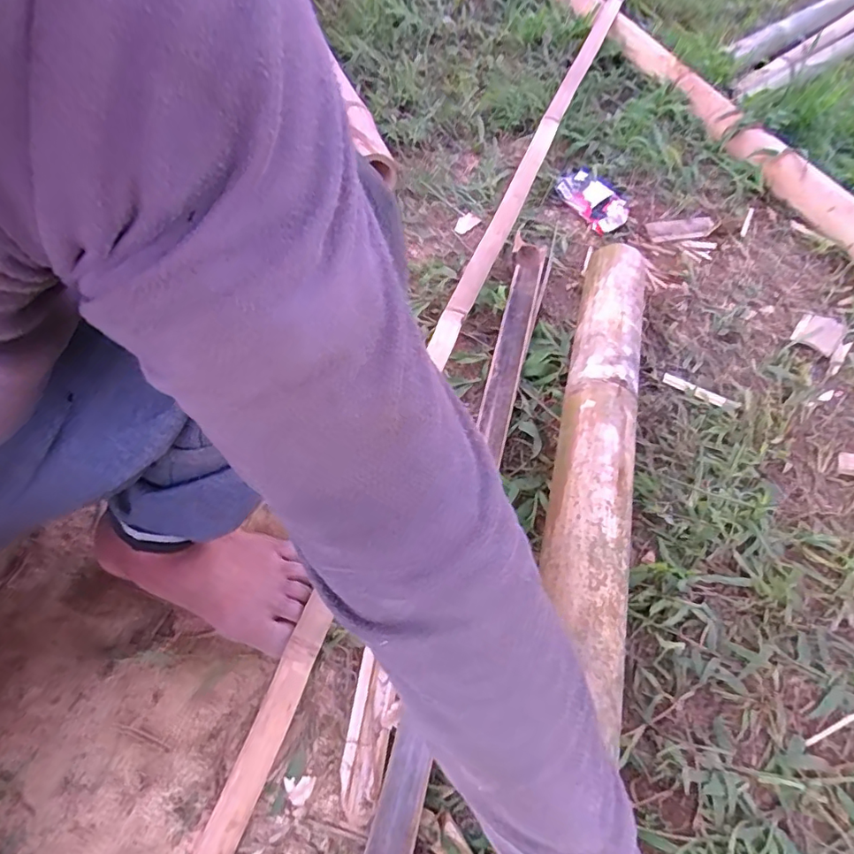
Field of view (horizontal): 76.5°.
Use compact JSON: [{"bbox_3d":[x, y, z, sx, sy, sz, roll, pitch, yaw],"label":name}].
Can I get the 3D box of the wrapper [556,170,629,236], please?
[{"bbox_3d":[0.262,-0.360,0.845,0.083,0.023,0.120,-32,66,-21],"label":"wrapper"}]

